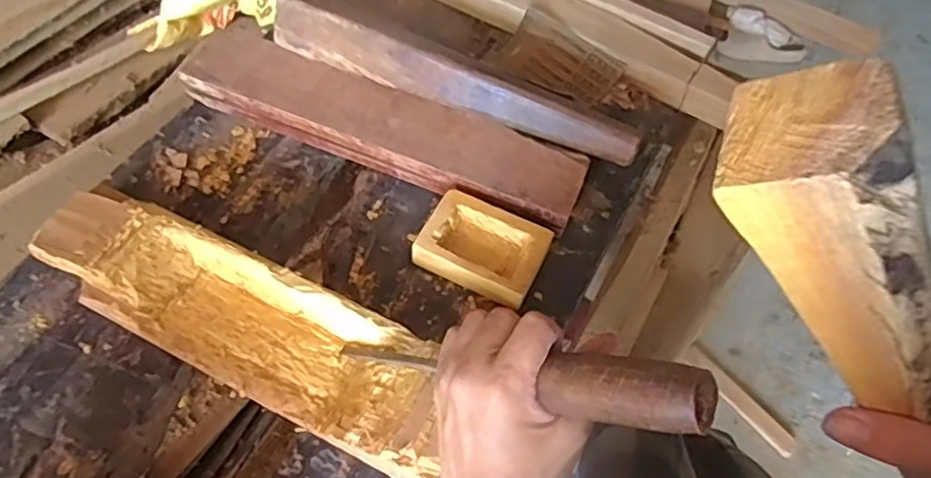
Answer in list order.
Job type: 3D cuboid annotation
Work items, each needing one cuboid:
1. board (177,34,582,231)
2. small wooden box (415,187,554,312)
[{"bbox_3d":[-0.073,-0.099,0.574,0.355,0.032,0.070,22,58,9],"label":"board"},{"bbox_3d":[0.014,0.007,0.519,0.093,0.024,0.067,26,59,12],"label":"small wooden box"}]

